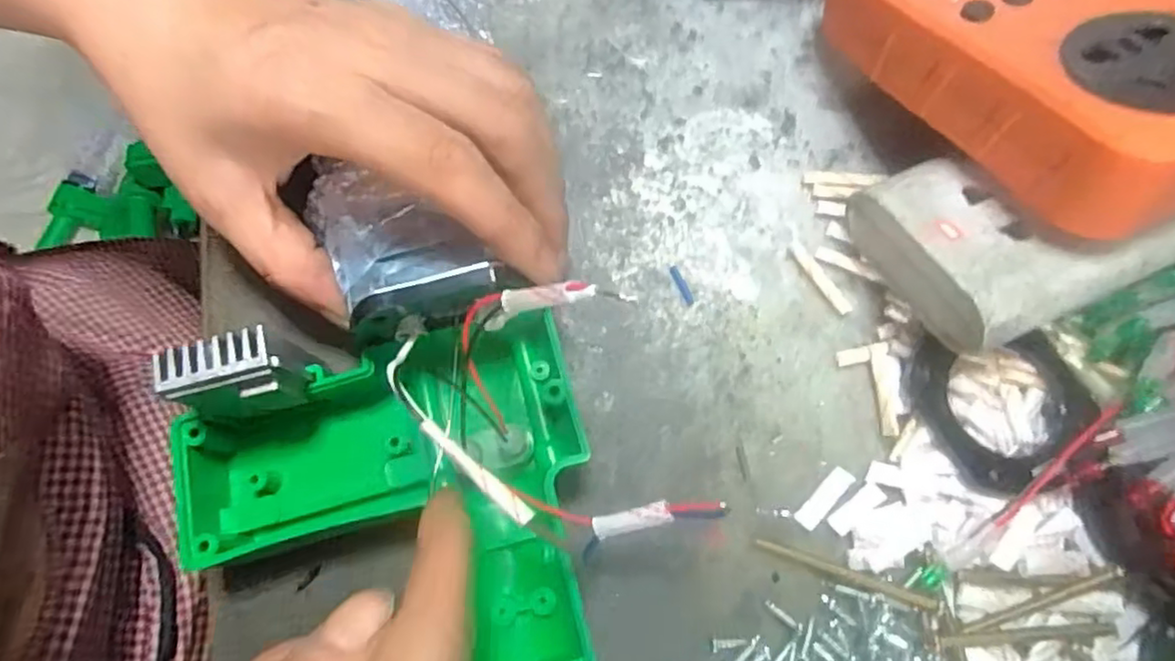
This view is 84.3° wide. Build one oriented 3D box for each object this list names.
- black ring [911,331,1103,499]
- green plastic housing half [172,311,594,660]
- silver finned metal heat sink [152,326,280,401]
[{"bbox_3d":[0.133,0.021,0.206,0.049,0.012,0.050,-1,71,1],"label":"black ring"},{"bbox_3d":[-0.050,0.075,0.186,0.114,0.035,0.149,-15,78,-2],"label":"green plastic housing half"},{"bbox_3d":[-0.100,0.011,0.175,0.030,0.011,0.015,-16,78,-2],"label":"silver finned metal heat sink"}]

